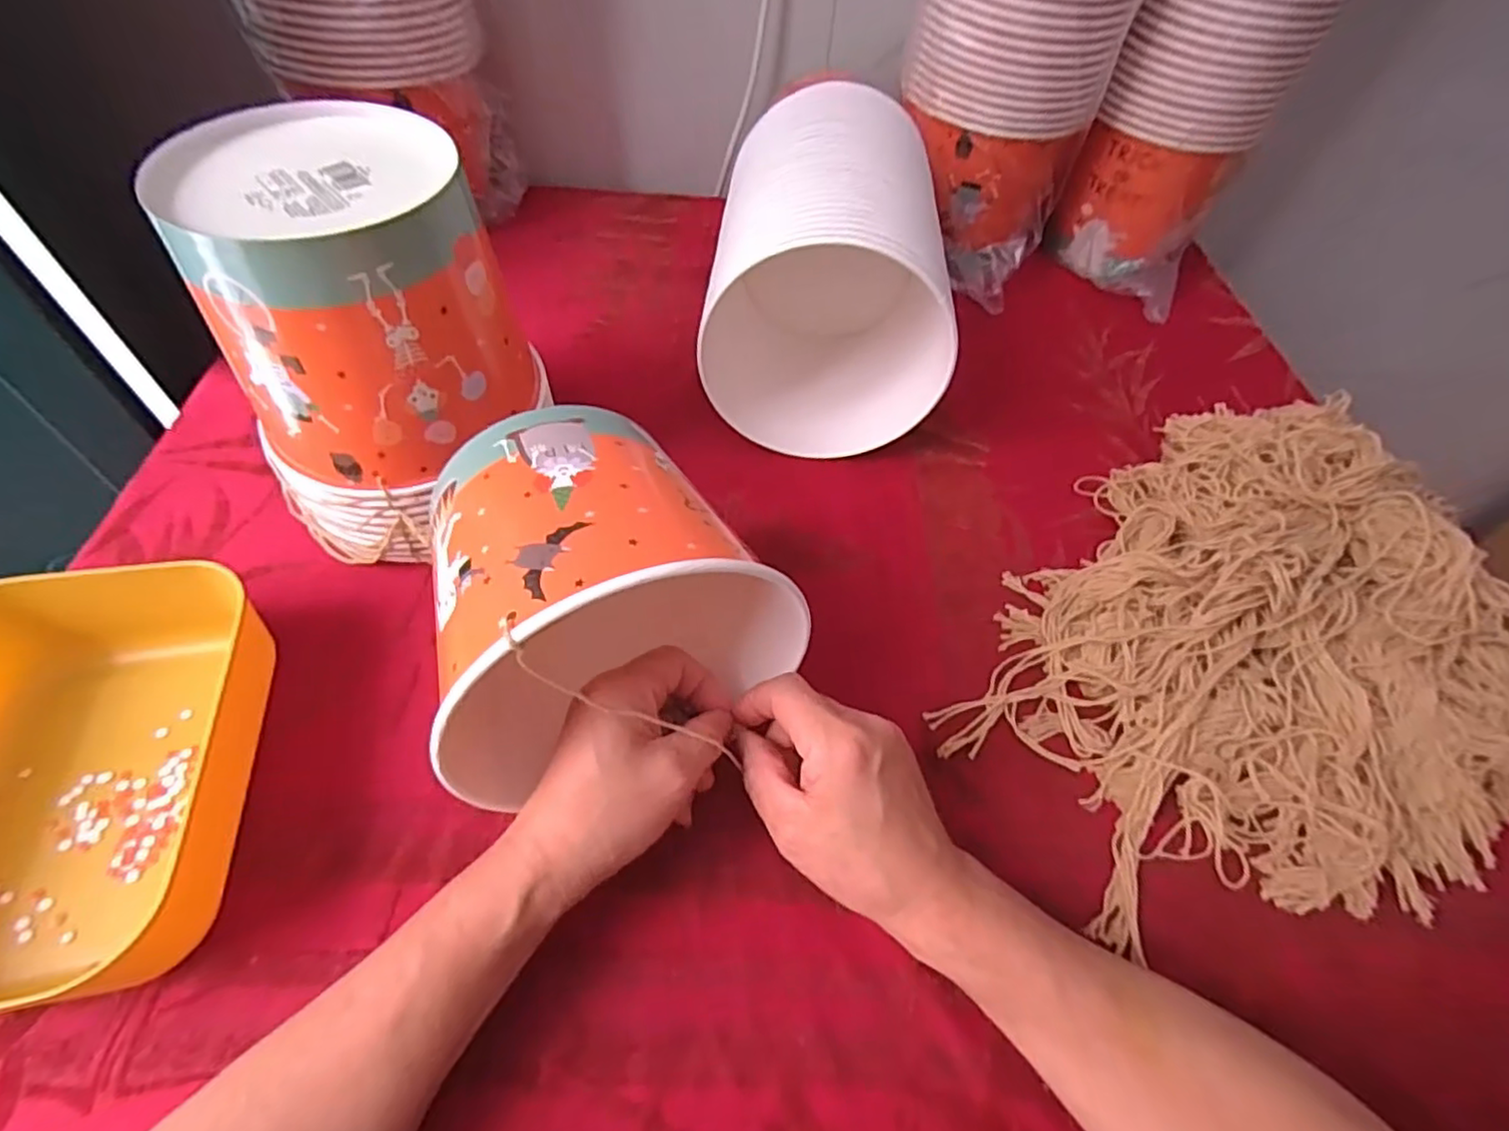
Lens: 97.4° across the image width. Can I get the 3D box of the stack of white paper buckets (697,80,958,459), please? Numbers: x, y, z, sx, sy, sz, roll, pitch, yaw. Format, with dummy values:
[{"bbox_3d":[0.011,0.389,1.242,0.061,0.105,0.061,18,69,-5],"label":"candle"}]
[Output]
[{"bbox_3d":[0.056,-0.219,0.492,0.147,0.166,0.234,5,54,-2],"label":"stack of white paper buckets"}]

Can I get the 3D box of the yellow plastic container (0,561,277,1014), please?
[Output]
[{"bbox_3d":[-0.309,0.084,0.308,0.143,0.055,0.204,-4,55,-8],"label":"yellow plastic container"}]

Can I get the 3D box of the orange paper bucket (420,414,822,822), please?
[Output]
[{"bbox_3d":[-0.075,-0.001,0.315,0.151,0.125,0.133,-19,58,-18],"label":"orange paper bucket"}]

